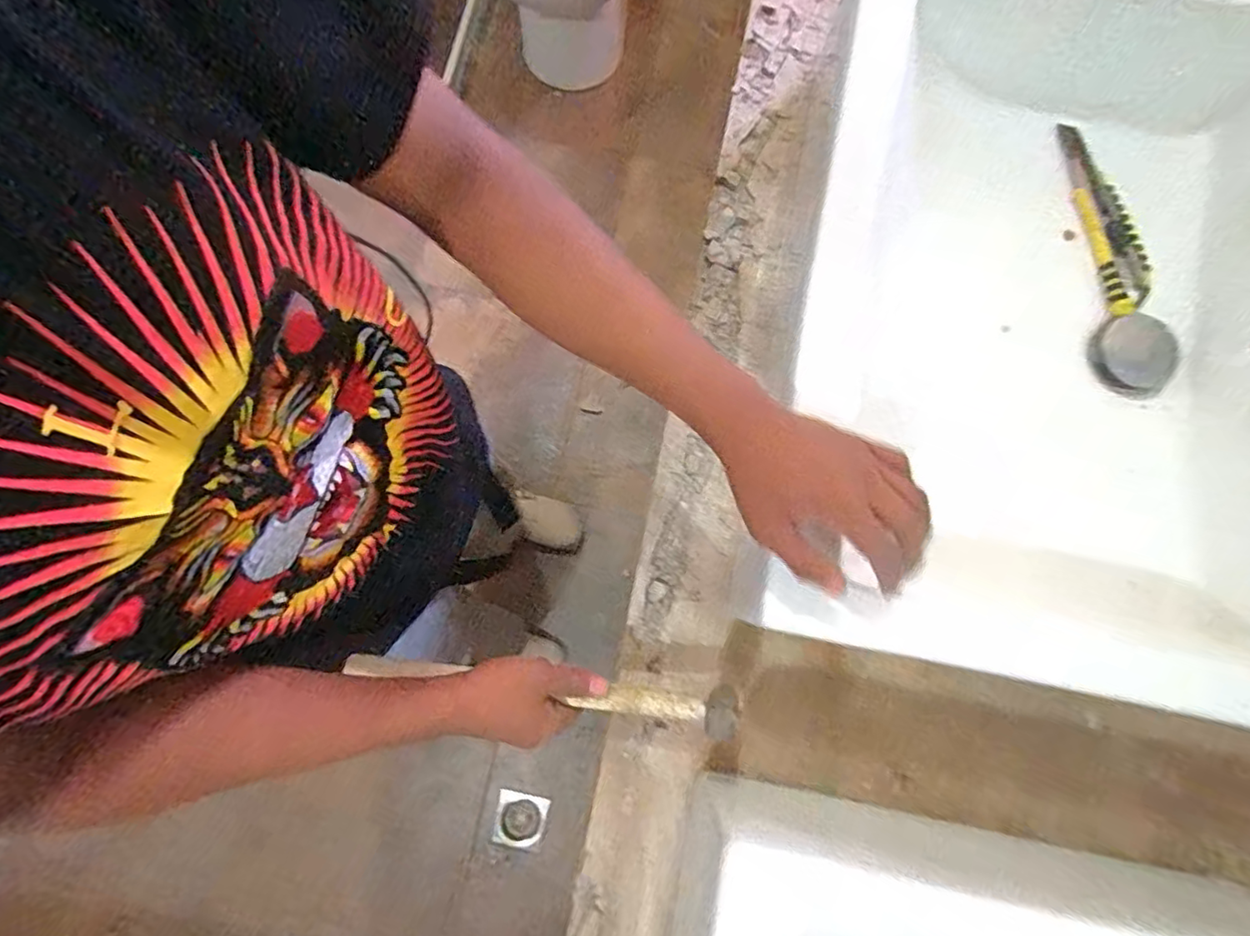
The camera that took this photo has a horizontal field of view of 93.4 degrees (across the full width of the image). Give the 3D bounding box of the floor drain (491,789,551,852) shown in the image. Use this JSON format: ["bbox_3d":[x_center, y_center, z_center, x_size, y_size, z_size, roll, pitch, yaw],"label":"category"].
[{"bbox_3d":[-0.216,0.726,1.208,0.108,0.007,0.099,3,73,15],"label":"floor drain"}]

